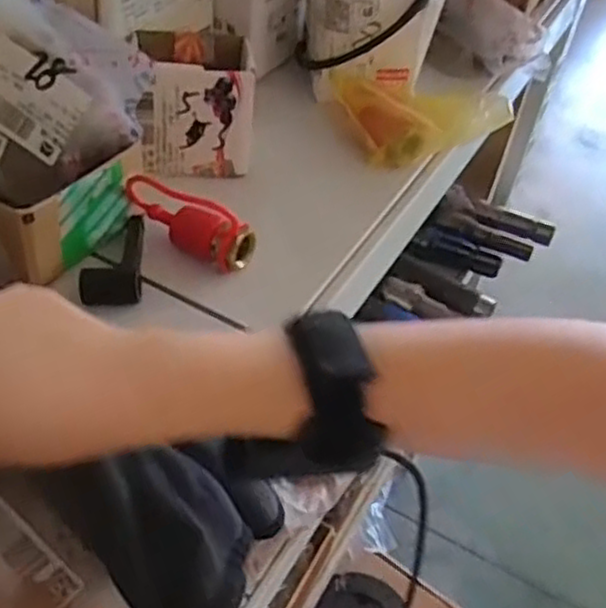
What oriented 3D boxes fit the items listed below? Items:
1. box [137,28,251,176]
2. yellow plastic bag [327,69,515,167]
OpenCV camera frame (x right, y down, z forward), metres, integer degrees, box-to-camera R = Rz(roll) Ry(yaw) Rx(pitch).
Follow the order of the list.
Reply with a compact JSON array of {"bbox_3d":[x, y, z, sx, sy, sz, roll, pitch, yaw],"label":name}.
[{"bbox_3d":[-0.079,-0.145,0.537,0.084,0.075,0.068,-4,46,-11],"label":"box"},{"bbox_3d":[0.088,-0.157,0.607,0.125,0.048,0.100,-8,47,-15],"label":"yellow plastic bag"}]

